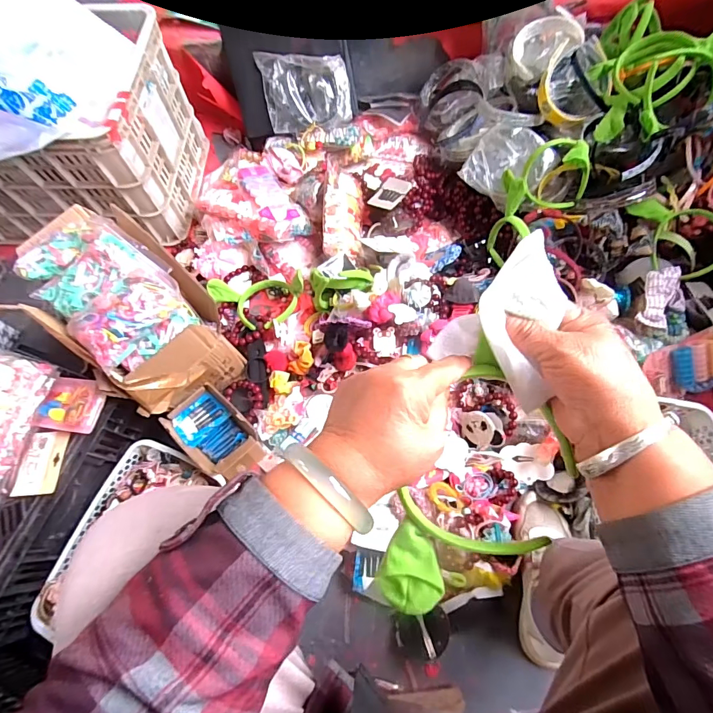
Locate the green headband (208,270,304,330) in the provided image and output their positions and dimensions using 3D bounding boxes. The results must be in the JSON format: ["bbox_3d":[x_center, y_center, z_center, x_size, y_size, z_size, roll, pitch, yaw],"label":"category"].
[{"bbox_3d":[-0.203,-0.114,0.845,0.193,0.059,0.137,2,68,4],"label":"green headband"}]

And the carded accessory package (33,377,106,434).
[{"bbox_3d":[-0.413,0.071,0.615,0.088,0.025,0.076,8,69,6],"label":"carded accessory package"}]

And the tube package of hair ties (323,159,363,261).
[{"bbox_3d":[-0.029,-0.309,0.902,0.081,0.054,0.232,-2,68,2],"label":"tube package of hair ties"}]

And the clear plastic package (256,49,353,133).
[{"bbox_3d":[-0.115,-0.608,0.948,0.190,0.017,0.165,-9,108,8],"label":"clear plastic package"}]

